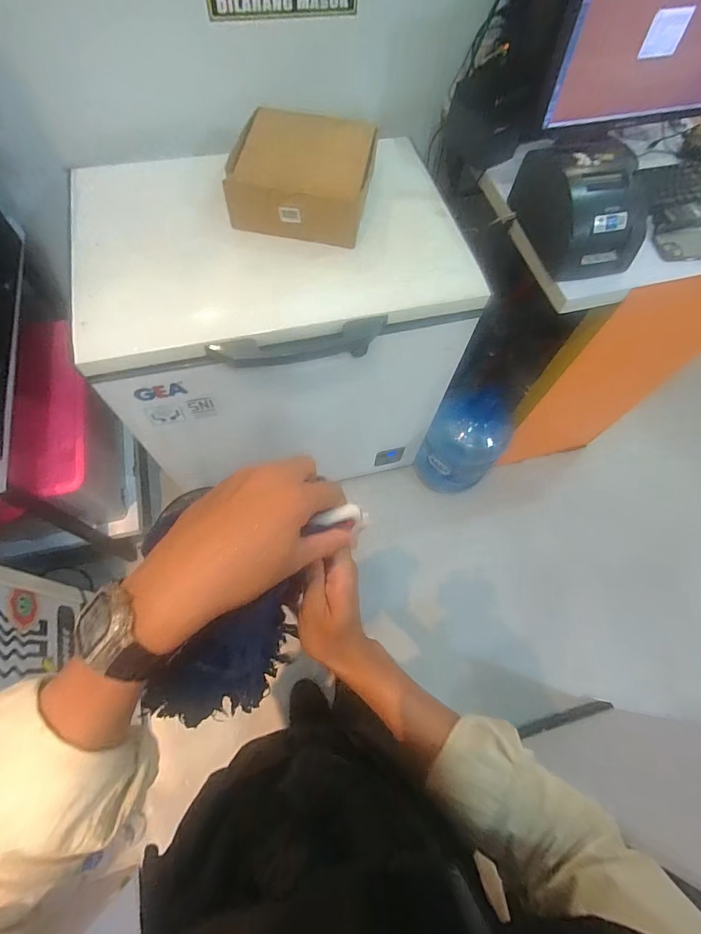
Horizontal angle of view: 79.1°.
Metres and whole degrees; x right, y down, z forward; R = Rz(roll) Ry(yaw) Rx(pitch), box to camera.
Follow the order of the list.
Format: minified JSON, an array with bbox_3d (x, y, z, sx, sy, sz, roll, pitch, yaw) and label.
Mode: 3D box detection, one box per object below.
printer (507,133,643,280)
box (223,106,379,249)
[{"bbox_3d":[0.443,-0.509,0.820,0.155,0.133,0.258,-15,68,-10],"label":"printer"},{"bbox_3d":[-0.099,-0.605,0.889,0.277,0.107,0.270,9,66,0],"label":"box"}]

